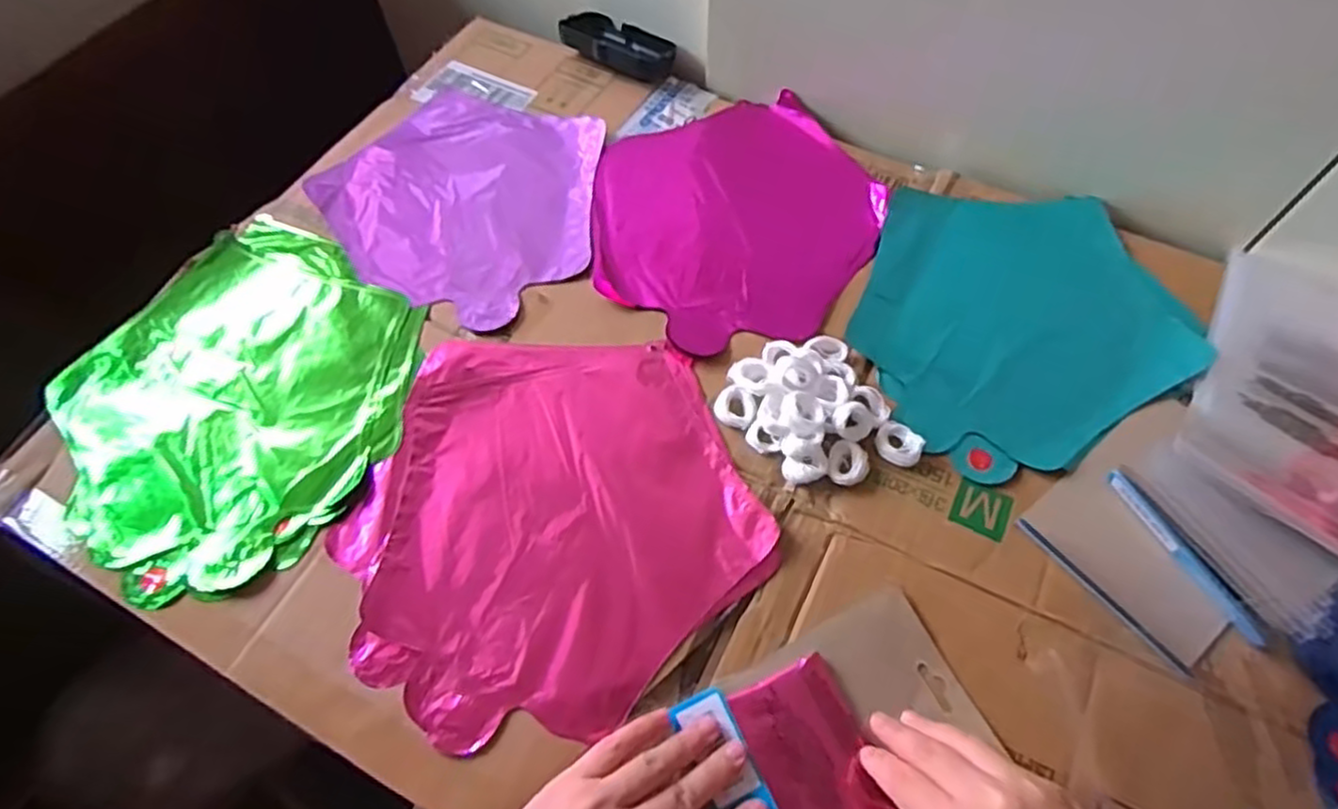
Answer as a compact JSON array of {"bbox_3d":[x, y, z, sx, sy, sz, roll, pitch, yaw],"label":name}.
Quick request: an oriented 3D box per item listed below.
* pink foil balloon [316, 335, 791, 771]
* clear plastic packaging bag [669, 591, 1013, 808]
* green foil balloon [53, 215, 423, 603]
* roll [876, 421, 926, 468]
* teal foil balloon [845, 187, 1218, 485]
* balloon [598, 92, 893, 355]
[{"bbox_3d":[-0.077,0.064,0.449,0.239,0.009,0.248,-22,63,-12],"label":"pink foil balloon"},{"bbox_3d":[0.084,0.190,0.390,0.174,0.016,0.116,-24,64,-12],"label":"clear plastic packaging bag"},{"bbox_3d":[-0.294,-0.011,0.488,0.241,0.018,0.238,34,67,17],"label":"green foil balloon"},{"bbox_3d":[0.147,0.026,0.462,0.029,0.013,0.024,28,65,15],"label":"roll"},{"bbox_3d":[0.243,-0.069,0.518,0.228,0.008,0.222,0,61,0],"label":"teal foil balloon"},{"bbox_3d":[0.050,-0.147,0.571,0.223,0.016,0.232,0,61,0],"label":"balloon"}]

